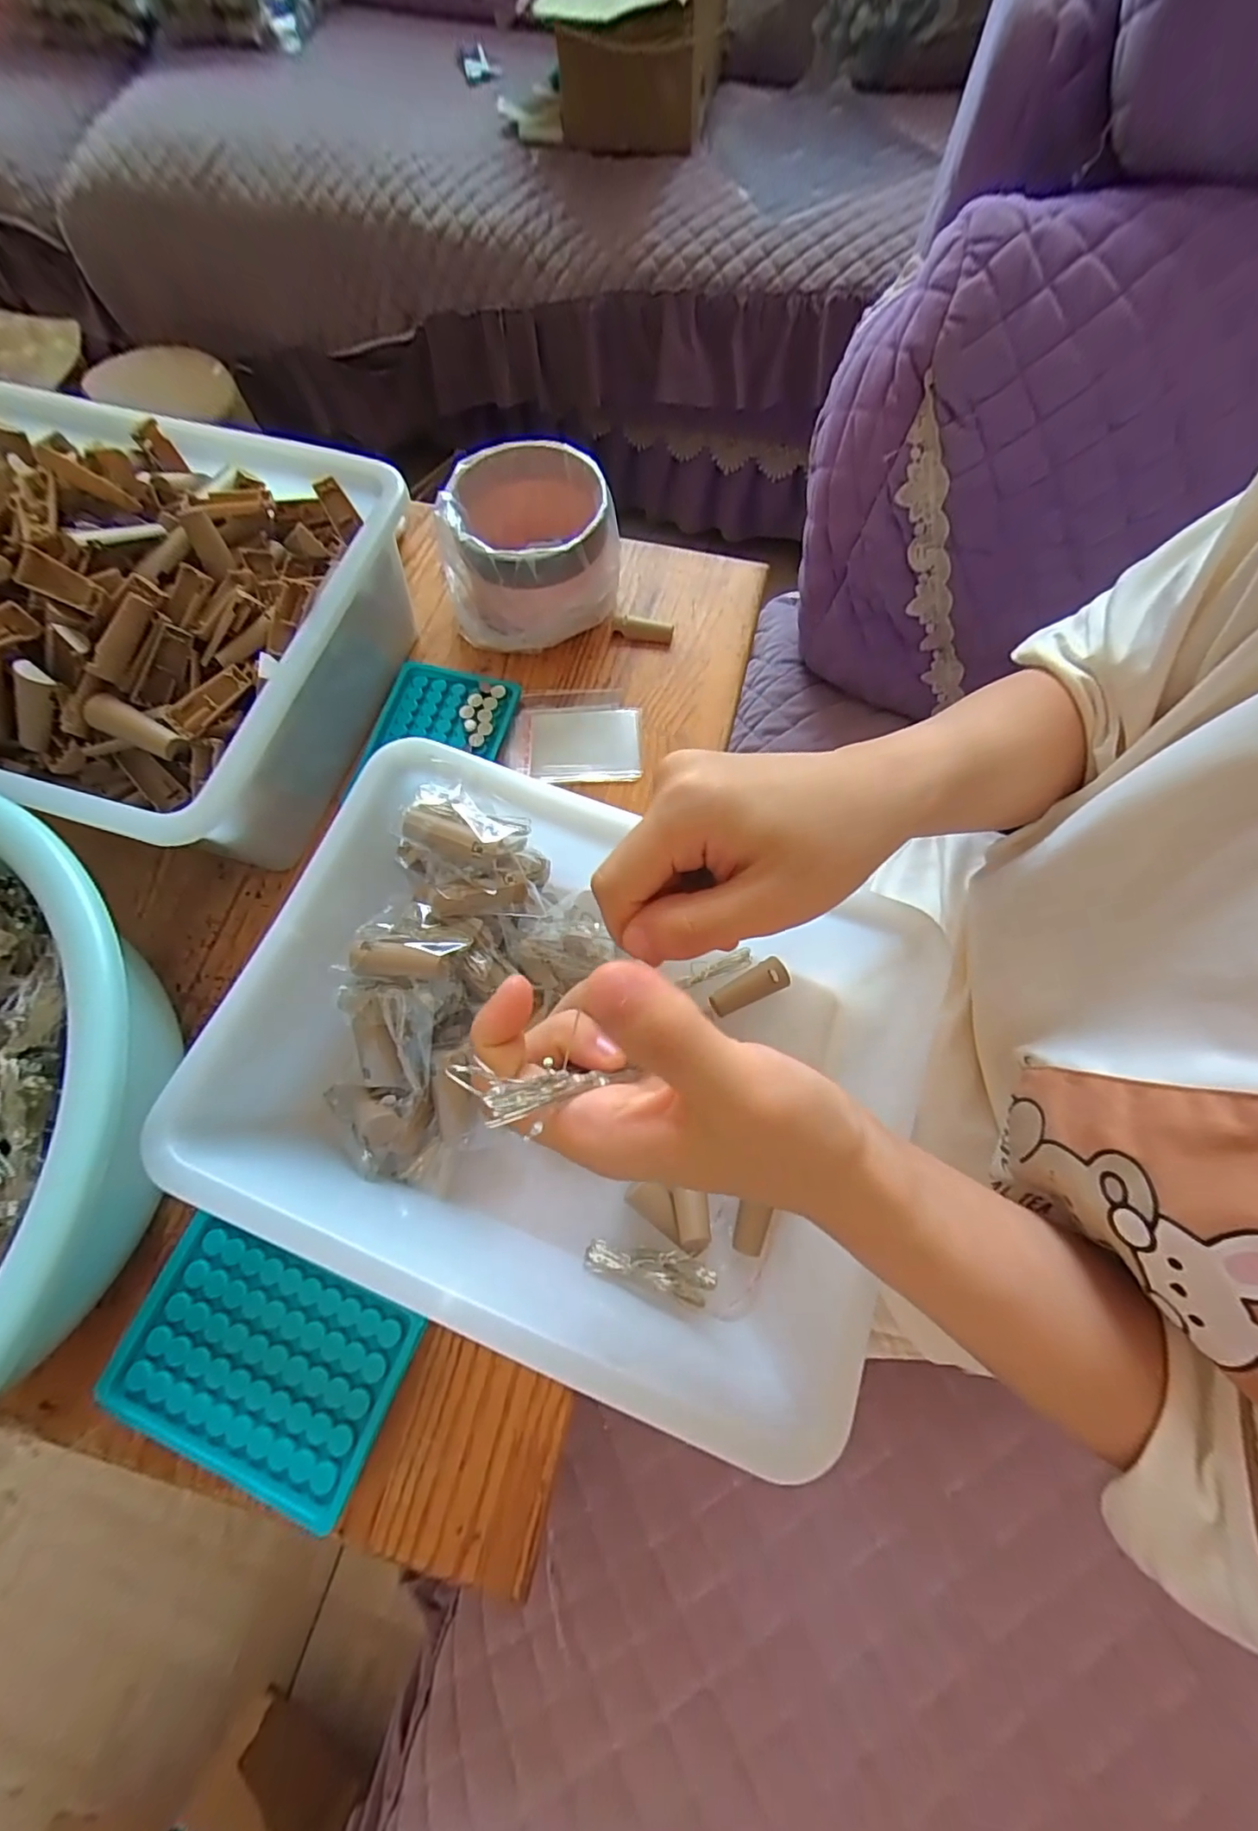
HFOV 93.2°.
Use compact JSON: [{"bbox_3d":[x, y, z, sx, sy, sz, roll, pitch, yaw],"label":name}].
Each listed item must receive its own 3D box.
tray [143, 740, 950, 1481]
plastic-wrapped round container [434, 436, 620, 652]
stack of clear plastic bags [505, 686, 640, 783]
[{"bbox_3d":[-0.030,0.073,0.325,0.322,0.100,0.249,20,72,8],"label":"tray"},{"bbox_3d":[-0.077,-0.279,0.457,0.126,0.078,0.116,-14,70,-4],"label":"plastic-wrapped round container"},{"bbox_3d":[-0.042,-0.139,0.459,0.098,0.010,0.083,-3,70,0],"label":"stack of clear plastic bags"}]

